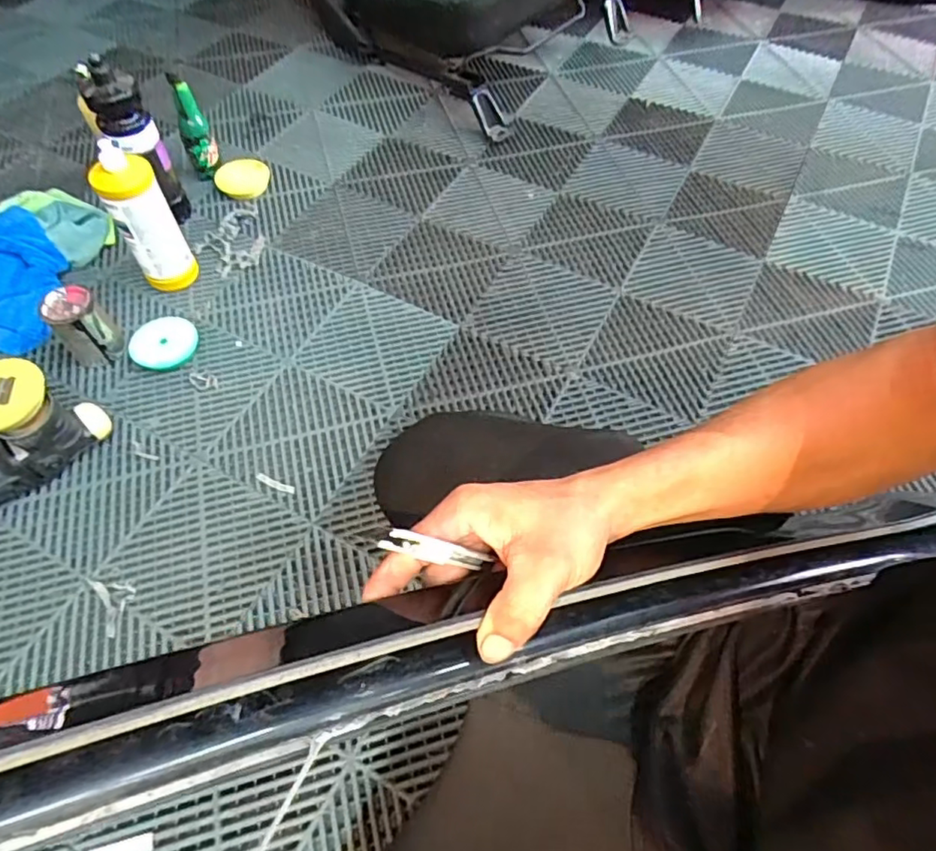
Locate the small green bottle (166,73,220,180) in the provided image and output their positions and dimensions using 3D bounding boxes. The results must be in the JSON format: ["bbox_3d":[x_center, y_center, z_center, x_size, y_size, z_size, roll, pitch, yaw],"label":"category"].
[{"bbox_3d":[-0.499,-0.534,1.073,0.052,0.182,0.050,16,59,9],"label":"small green bottle"}]

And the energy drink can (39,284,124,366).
[{"bbox_3d":[-0.564,-0.143,0.860,0.064,0.109,0.064,1,58,-1],"label":"energy drink can"}]

